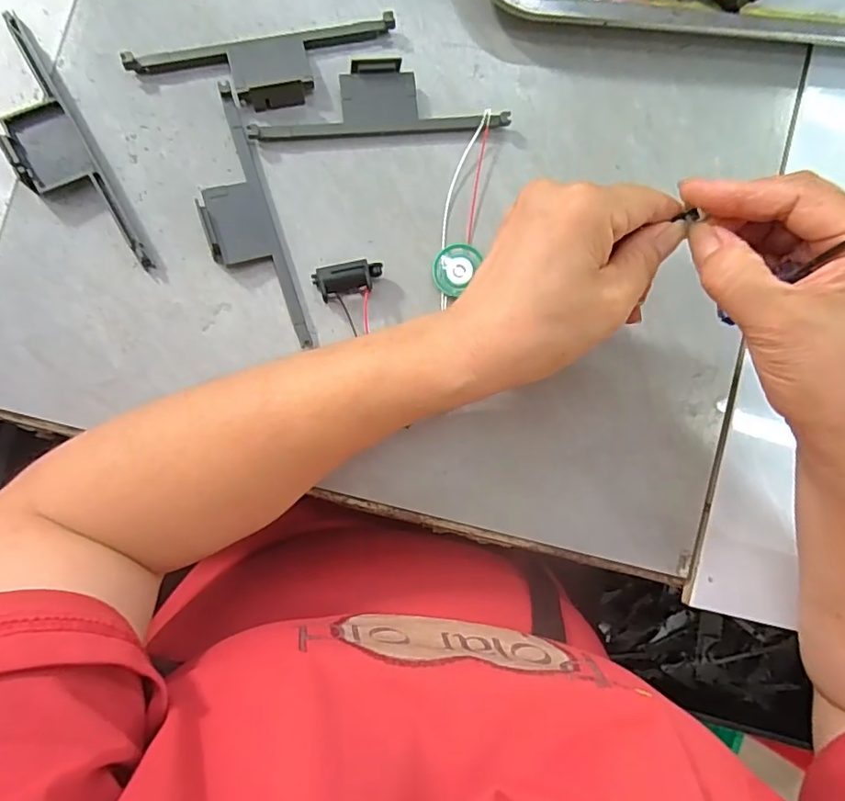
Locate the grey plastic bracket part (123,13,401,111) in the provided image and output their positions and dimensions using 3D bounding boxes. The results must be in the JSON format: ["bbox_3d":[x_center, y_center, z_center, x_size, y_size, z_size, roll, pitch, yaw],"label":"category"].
[{"bbox_3d":[-0.080,-0.174,0.290,0.137,0.009,0.036,-15,90,-8],"label":"grey plastic bracket part"}]

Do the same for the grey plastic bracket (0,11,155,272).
[{"bbox_3d":[-0.184,-0.124,0.273,0.034,0.014,0.138,-28,92,-8],"label":"grey plastic bracket"}]

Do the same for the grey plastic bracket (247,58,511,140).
[{"bbox_3d":[-0.023,-0.162,0.297,0.135,0.011,0.035,-7,89,-8],"label":"grey plastic bracket"}]

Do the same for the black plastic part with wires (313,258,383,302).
[{"bbox_3d":[-0.038,-0.063,0.289,0.035,0.016,0.015,-13,90,-8],"label":"black plastic part with wires"}]

